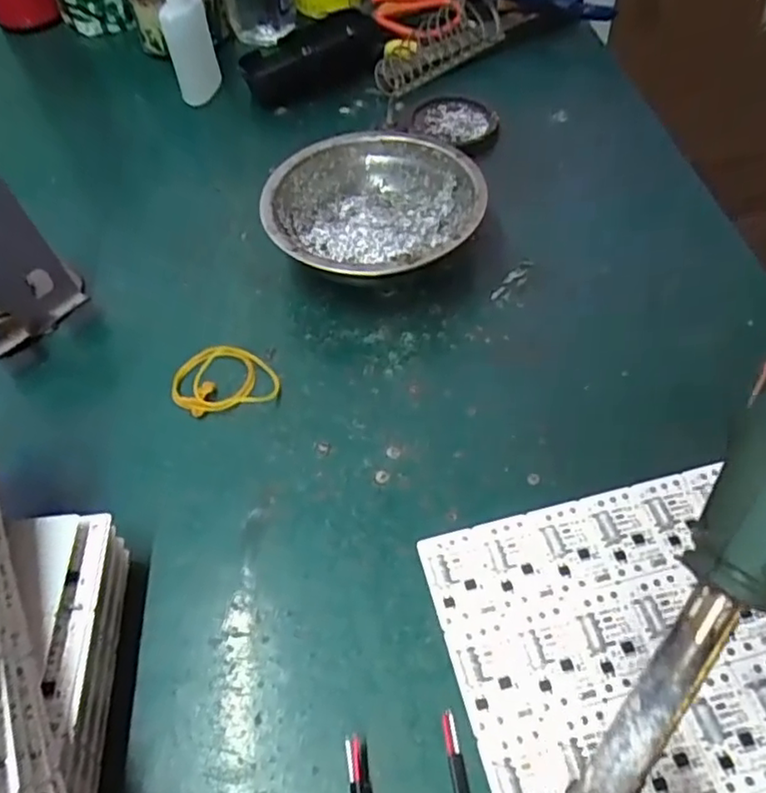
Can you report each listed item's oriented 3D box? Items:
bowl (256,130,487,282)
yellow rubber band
[{"bbox_3d":[-0.005,-0.102,0.378,0.121,0.048,0.116,-1,54,1],"label":"bowl"},{"bbox_3d":[-0.085,-0.010,0.339,0.055,0.010,0.043,-10,54,-5],"label":"yellow rubber band"}]

